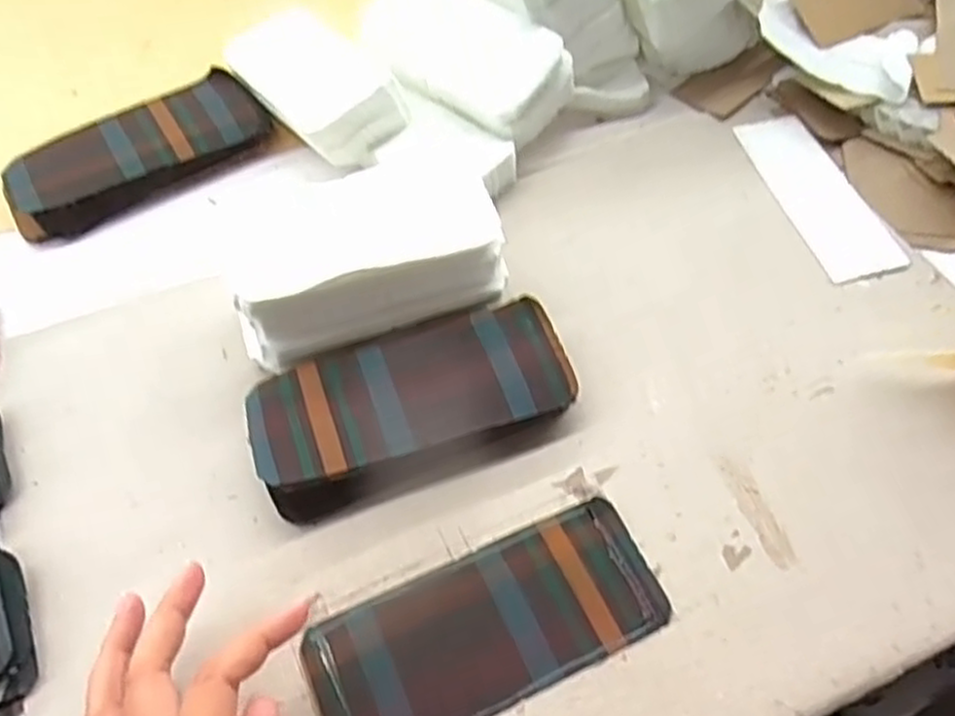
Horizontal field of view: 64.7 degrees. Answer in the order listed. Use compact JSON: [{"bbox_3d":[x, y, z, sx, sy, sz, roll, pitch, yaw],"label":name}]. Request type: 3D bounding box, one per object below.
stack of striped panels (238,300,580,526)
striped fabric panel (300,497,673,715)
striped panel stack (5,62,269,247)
[{"bbox_3d":[-0.032,0.027,0.409,0.169,0.026,0.086,-18,58,-12],"label":"stack of striped panels"},{"bbox_3d":[0.005,0.125,0.354,0.164,0.004,0.070,-21,59,-14],"label":"striped fabric panel"},{"bbox_3d":[-0.238,-0.144,0.531,0.177,0.024,0.067,-33,62,-21],"label":"striped panel stack"}]

